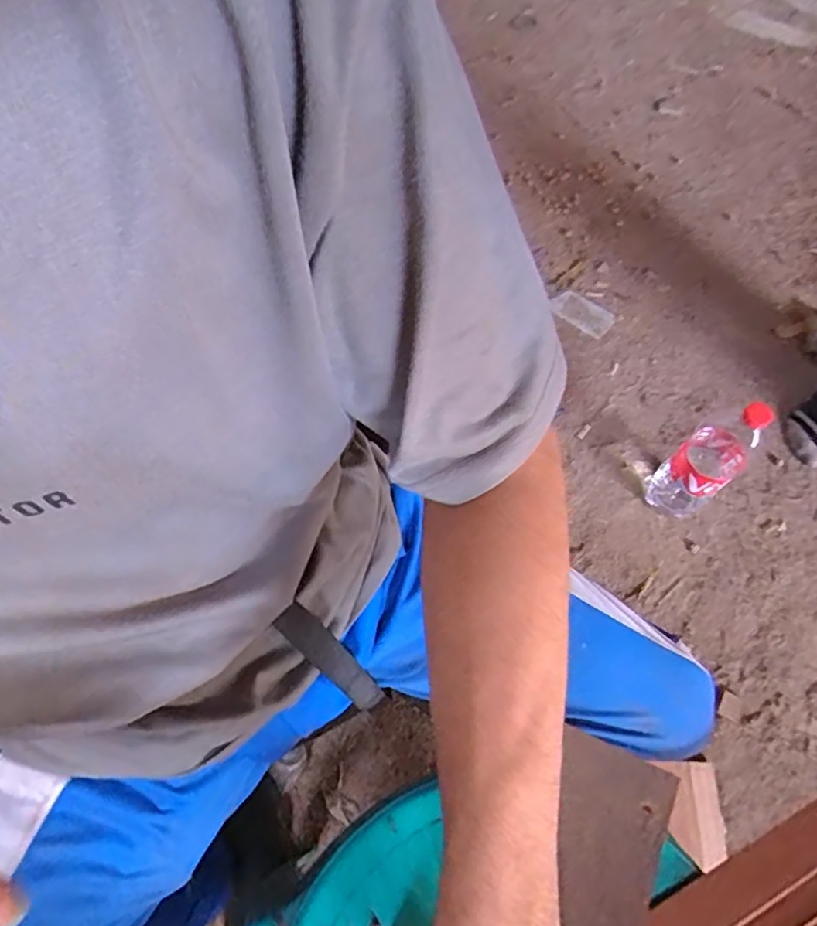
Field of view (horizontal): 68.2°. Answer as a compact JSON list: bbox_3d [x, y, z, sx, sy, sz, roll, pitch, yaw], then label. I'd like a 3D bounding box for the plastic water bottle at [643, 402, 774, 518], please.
[{"bbox_3d":[0.465,-0.003,0.945,0.083,0.344,0.096,-40,69,-15],"label":"plastic water bottle"}]

